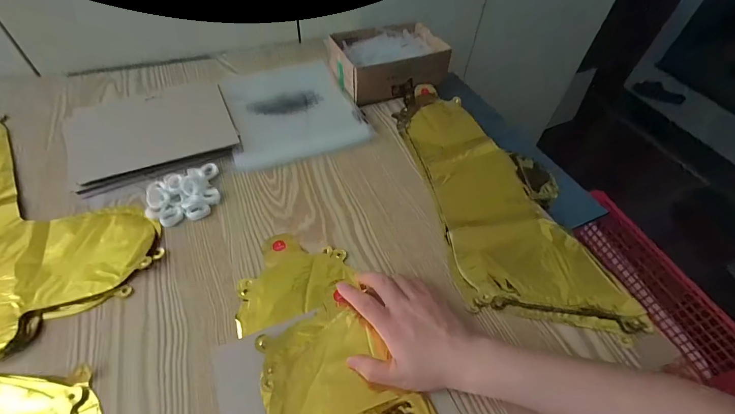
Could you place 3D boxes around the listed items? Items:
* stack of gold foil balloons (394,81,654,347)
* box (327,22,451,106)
[{"bbox_3d":[0.174,-0.035,0.481,0.190,0.023,0.423,-7,51,-9],"label":"stack of gold foil balloons"},{"bbox_3d":[0.038,-0.261,0.625,0.192,0.063,0.144,-15,53,-15],"label":"box"}]

